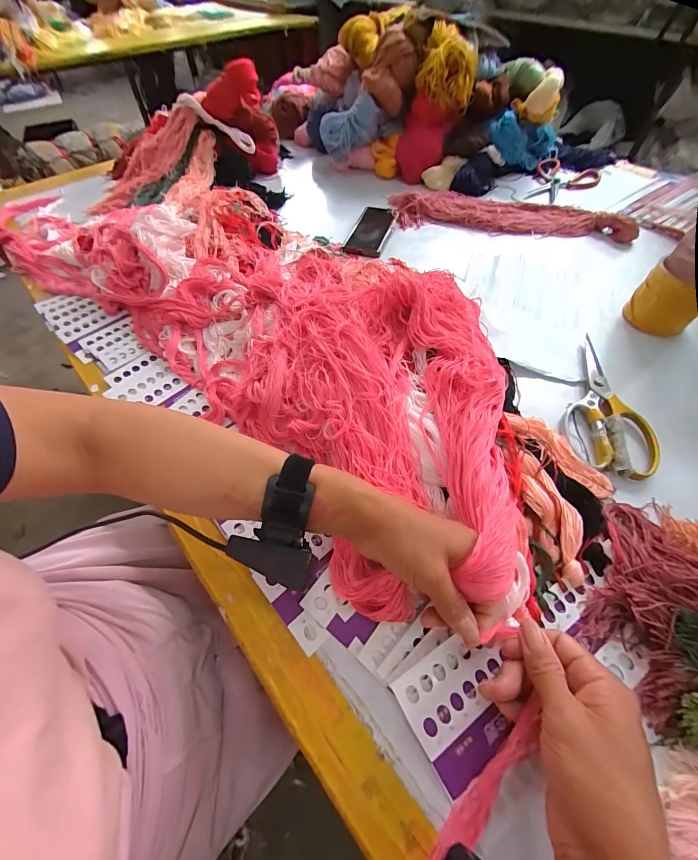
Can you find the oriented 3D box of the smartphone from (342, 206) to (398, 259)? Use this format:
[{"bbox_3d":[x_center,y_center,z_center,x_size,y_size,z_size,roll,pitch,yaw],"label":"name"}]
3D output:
[{"bbox_3d":[0.044,-0.388,0.664,0.077,0.013,0.183,13,57,10],"label":"smartphone"}]

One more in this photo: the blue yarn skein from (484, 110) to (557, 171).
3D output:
[{"bbox_3d":[0.396,-0.650,0.779,0.206,0.077,0.050,-3,54,-22],"label":"blue yarn skein"}]

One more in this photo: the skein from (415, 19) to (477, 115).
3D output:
[{"bbox_3d":[0.197,-0.728,0.697,0.113,0.104,0.097,9,57,7],"label":"skein"}]

